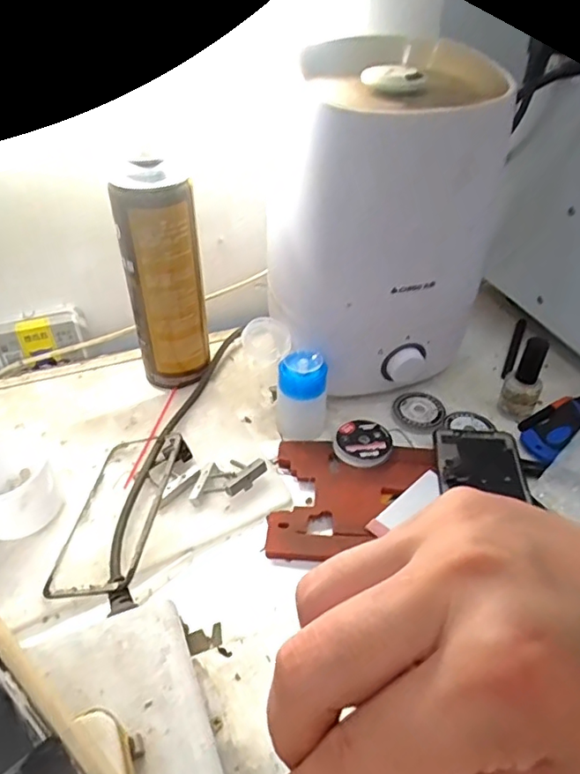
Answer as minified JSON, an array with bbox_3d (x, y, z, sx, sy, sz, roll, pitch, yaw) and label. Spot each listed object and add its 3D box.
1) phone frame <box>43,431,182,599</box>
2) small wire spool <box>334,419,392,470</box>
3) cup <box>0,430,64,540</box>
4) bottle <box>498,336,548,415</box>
[{"bbox_3d":[-0.126,0.089,0.419,0.073,0.013,0.150,-11,36,18],"label":"phone frame"},{"bbox_3d":[0.063,0.046,0.475,0.049,0.011,0.054,32,50,30],"label":"small wire spool"},{"bbox_3d":[-0.208,0.070,0.418,0.075,0.041,0.068,33,50,31],"label":"cup"},{"bbox_3d":[0.209,-0.011,0.492,0.031,0.083,0.025,20,45,21],"label":"bottle"}]

